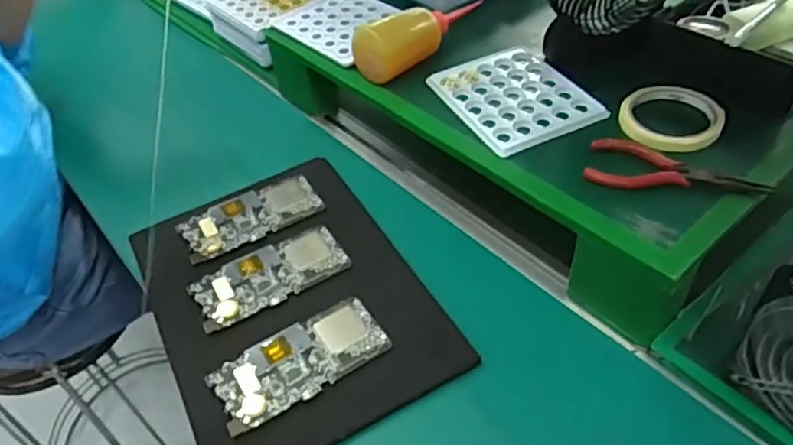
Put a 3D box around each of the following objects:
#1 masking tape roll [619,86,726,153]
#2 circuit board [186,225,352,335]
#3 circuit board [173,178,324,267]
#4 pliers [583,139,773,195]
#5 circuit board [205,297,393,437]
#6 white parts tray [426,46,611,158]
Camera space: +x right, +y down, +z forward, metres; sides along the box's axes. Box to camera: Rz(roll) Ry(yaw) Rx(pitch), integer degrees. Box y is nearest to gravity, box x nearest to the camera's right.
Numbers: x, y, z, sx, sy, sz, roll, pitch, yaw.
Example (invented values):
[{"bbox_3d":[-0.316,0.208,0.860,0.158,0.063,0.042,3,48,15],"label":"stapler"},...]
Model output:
[{"bbox_3d":[0.272,-0.105,0.593,0.094,0.017,0.090,-3,46,3],"label":"masking tape roll"},{"bbox_3d":[-0.130,0.053,0.619,0.156,0.005,0.077,-28,50,-20],"label":"circuit board"},{"bbox_3d":[-0.164,-0.008,0.680,0.155,0.009,0.072,-25,49,-18],"label":"circuit board"},{"bbox_3d":[0.249,-0.048,0.538,0.148,0.014,0.057,8,48,13],"label":"pliers"},{"bbox_3d":[-0.087,0.124,0.545,0.155,0.007,0.073,-26,49,-18],"label":"circuit board"},{"bbox_3d":[0.126,-0.137,0.643,0.133,0.006,0.159,-22,48,-14],"label":"white parts tray"}]

